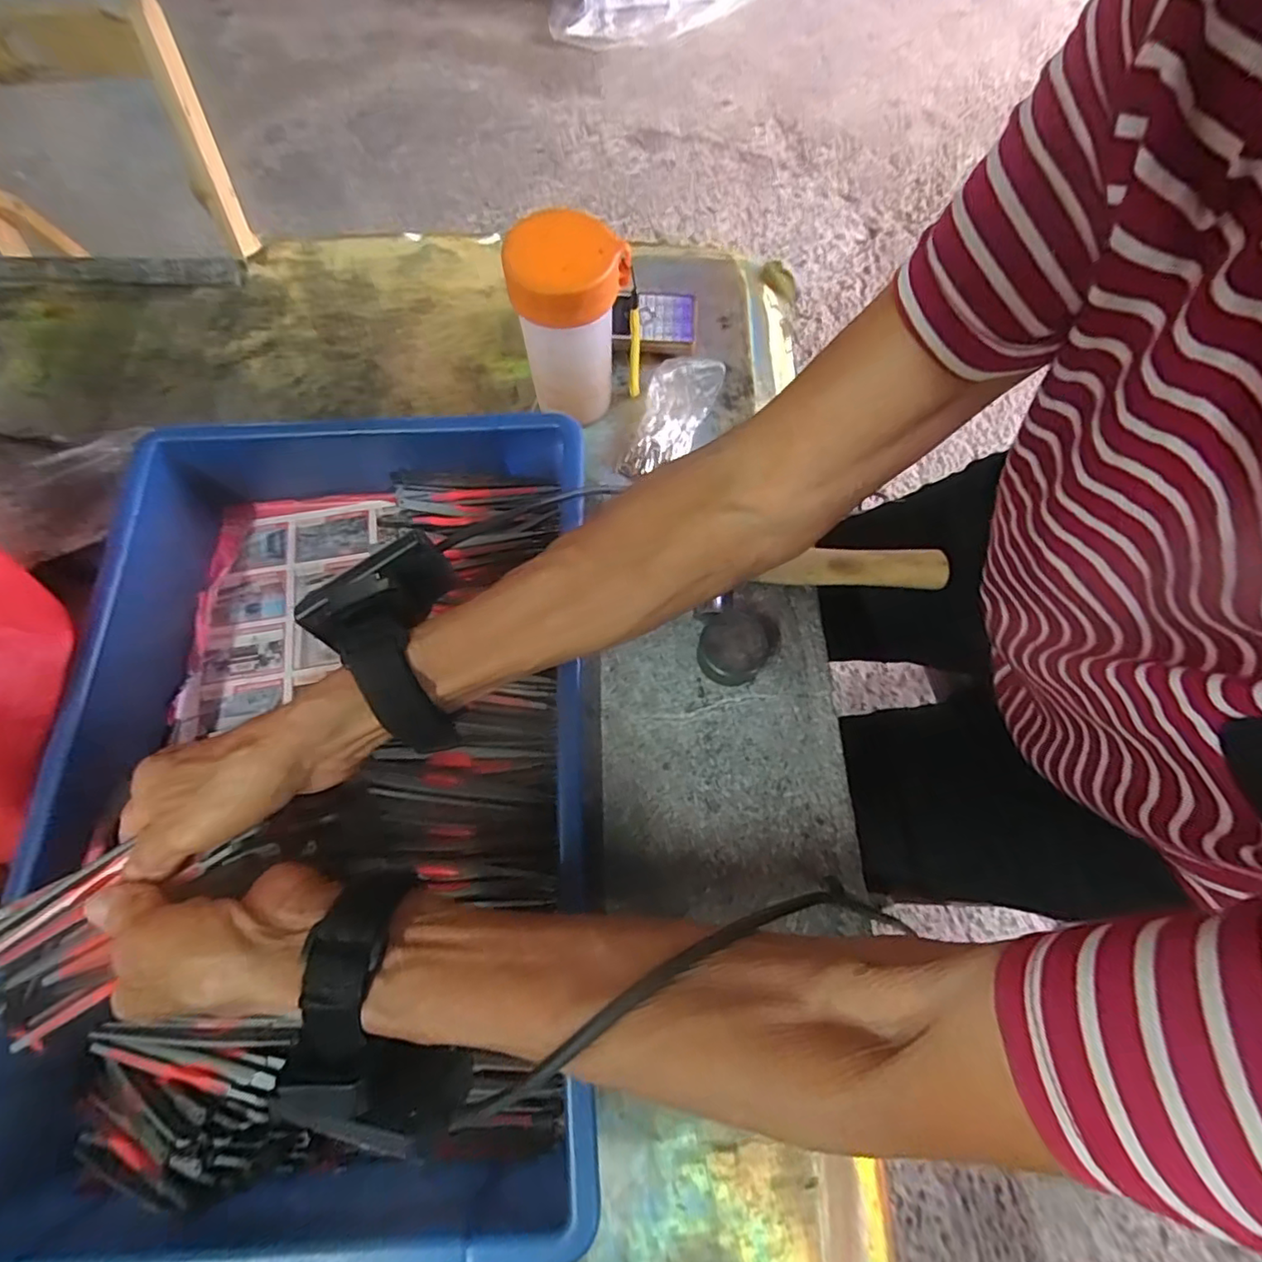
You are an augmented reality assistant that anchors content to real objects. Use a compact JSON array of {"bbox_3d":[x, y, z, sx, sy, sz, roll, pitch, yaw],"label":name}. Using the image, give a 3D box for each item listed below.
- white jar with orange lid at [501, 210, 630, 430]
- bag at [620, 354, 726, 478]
[{"bbox_3d":[-0.038,-0.205,0.413,0.075,0.135,0.061,-9,69,-2],"label":"white jar with orange lid"},{"bbox_3d":[0.027,-0.167,0.470,0.052,0.022,0.108,30,86,11],"label":"bag"}]

